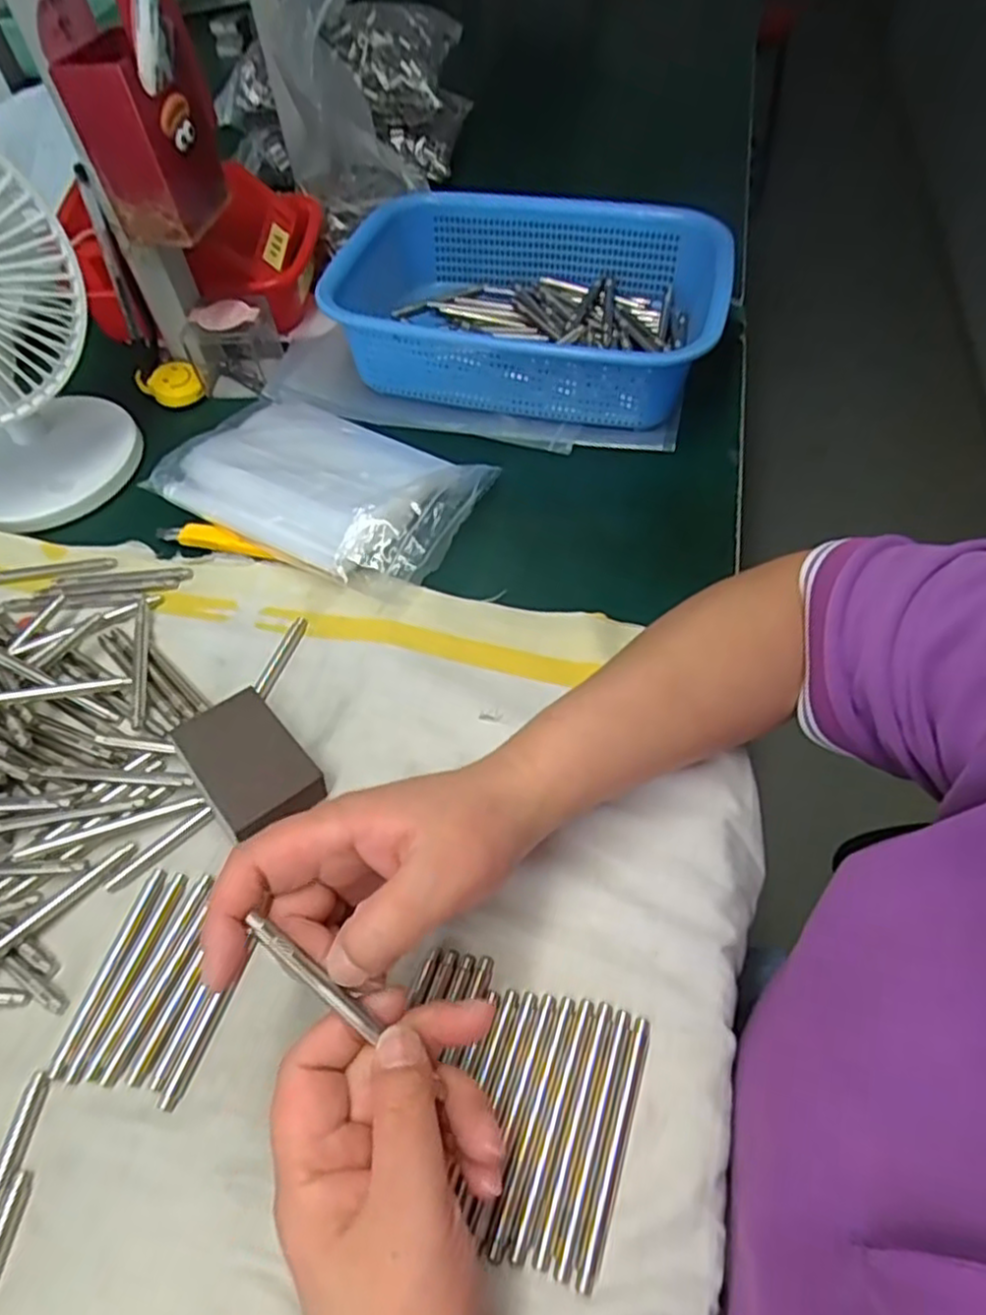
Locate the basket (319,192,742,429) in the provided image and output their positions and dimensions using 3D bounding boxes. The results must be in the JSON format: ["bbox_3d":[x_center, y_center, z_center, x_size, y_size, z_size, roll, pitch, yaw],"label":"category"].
[{"bbox_3d":[0.032,-0.267,0.546,0.257,0.078,0.199,15,57,13],"label":"basket"}]

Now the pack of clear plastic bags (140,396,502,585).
[{"bbox_3d":[-0.117,-0.123,0.486,0.208,0.036,0.129,23,60,18],"label":"pack of clear plastic bags"}]

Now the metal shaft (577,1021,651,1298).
[{"bbox_3d":[0.050,0.193,0.283,0.007,0.004,0.092,15,57,13],"label":"metal shaft"}]

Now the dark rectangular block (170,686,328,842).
[{"bbox_3d":[-0.125,0.057,0.373,0.051,0.031,0.073,-34,60,-19],"label":"dark rectangular block"}]

